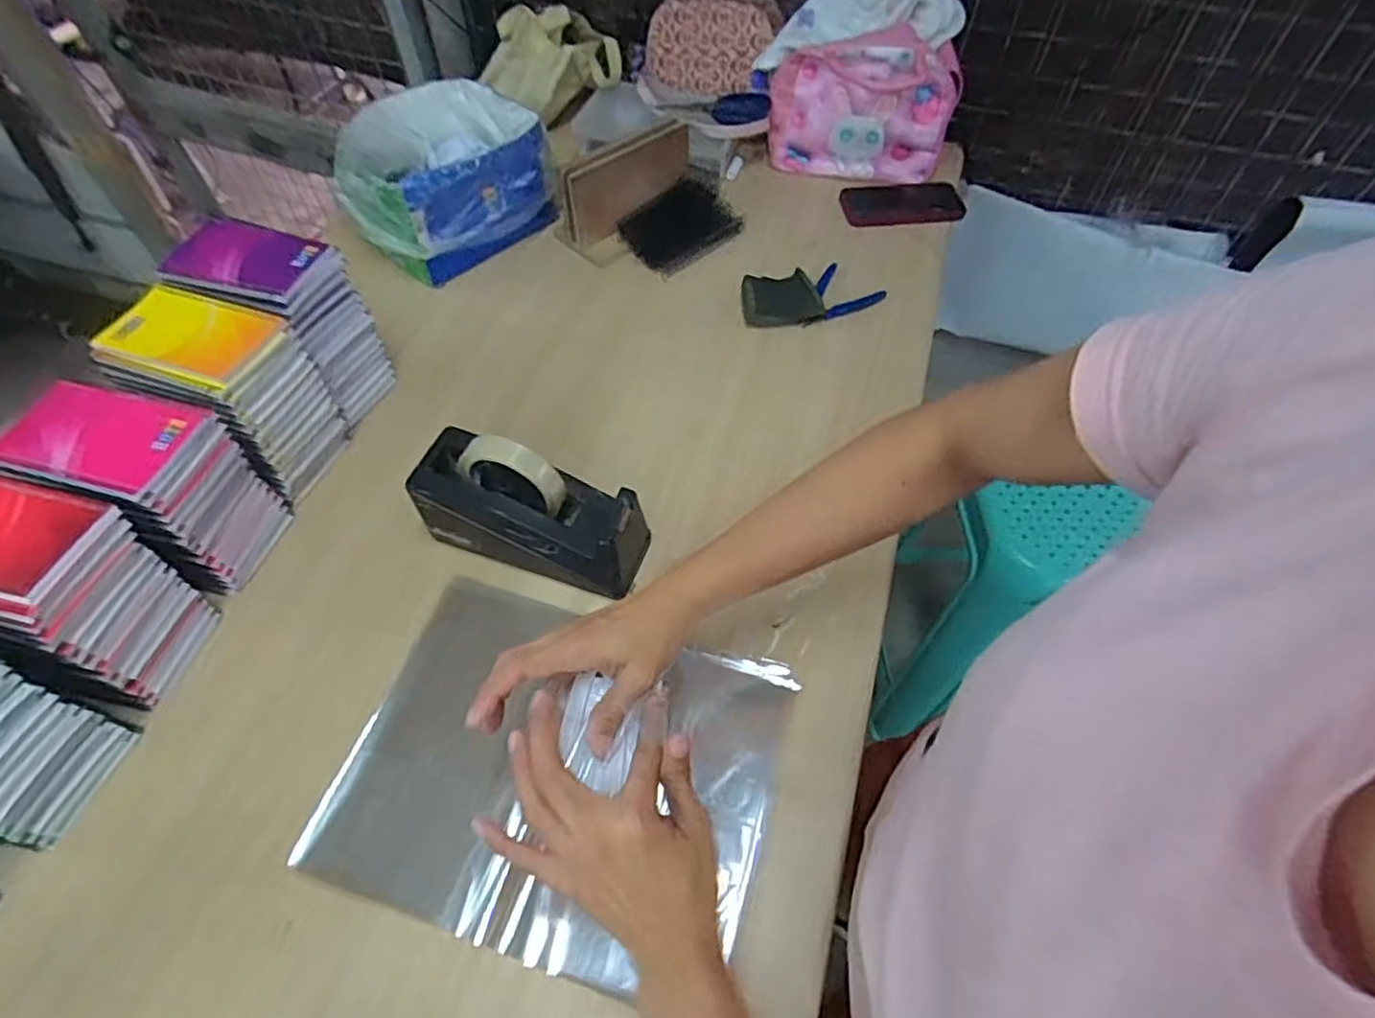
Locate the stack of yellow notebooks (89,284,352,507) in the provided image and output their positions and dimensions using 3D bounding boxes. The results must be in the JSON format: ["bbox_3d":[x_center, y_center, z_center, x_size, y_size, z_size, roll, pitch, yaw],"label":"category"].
[{"bbox_3d":[-0.416,-0.103,0.643,0.129,0.164,0.104,17,57,11],"label":"stack of yellow notebooks"}]

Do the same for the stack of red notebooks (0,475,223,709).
[{"bbox_3d":[-0.480,0.065,0.537,0.139,0.171,0.102,15,57,9],"label":"stack of red notebooks"}]

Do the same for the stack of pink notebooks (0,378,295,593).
[{"bbox_3d":[-0.449,-0.017,0.590,0.126,0.153,0.104,12,56,8],"label":"stack of pink notebooks"}]

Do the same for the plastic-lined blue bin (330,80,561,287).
[{"bbox_3d":[-0.314,-0.421,0.886,0.241,0.134,0.220,-33,62,-21],"label":"plastic-lined blue bin"}]

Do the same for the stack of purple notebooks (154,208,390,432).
[{"bbox_3d":[-0.400,-0.184,0.695,0.140,0.171,0.101,16,57,10],"label":"stack of purple notebooks"}]

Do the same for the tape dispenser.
[{"bbox_3d":[-0.136,0.004,0.621,0.211,0.133,0.070,17,57,11],"label":"tape dispenser"}]

